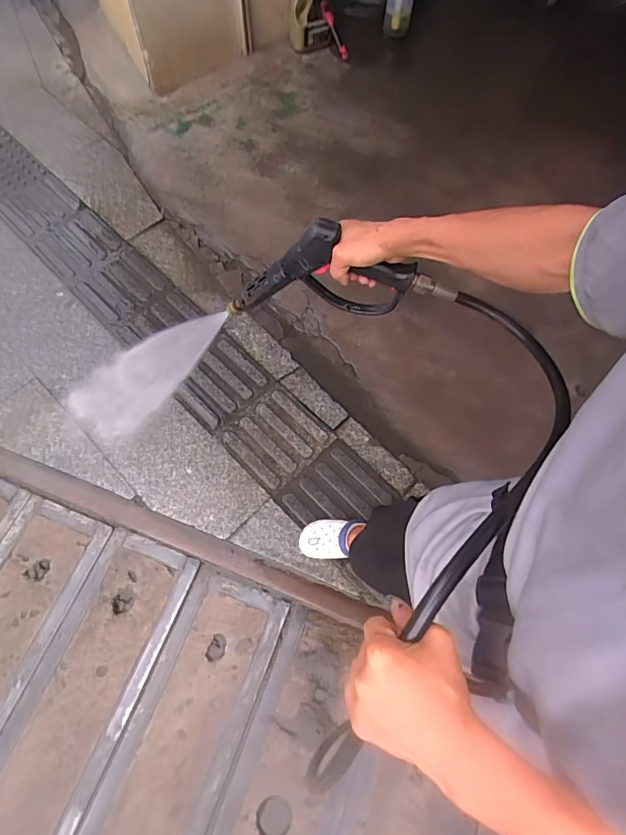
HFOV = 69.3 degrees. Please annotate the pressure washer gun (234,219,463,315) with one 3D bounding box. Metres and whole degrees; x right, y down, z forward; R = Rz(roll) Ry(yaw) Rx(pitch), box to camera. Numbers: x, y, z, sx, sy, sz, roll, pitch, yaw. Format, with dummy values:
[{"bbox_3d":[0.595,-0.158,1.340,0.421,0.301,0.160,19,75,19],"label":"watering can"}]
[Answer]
[{"bbox_3d":[0.031,-0.206,0.701,0.350,0.214,0.040,10,71,2],"label":"pressure washer gun"}]

